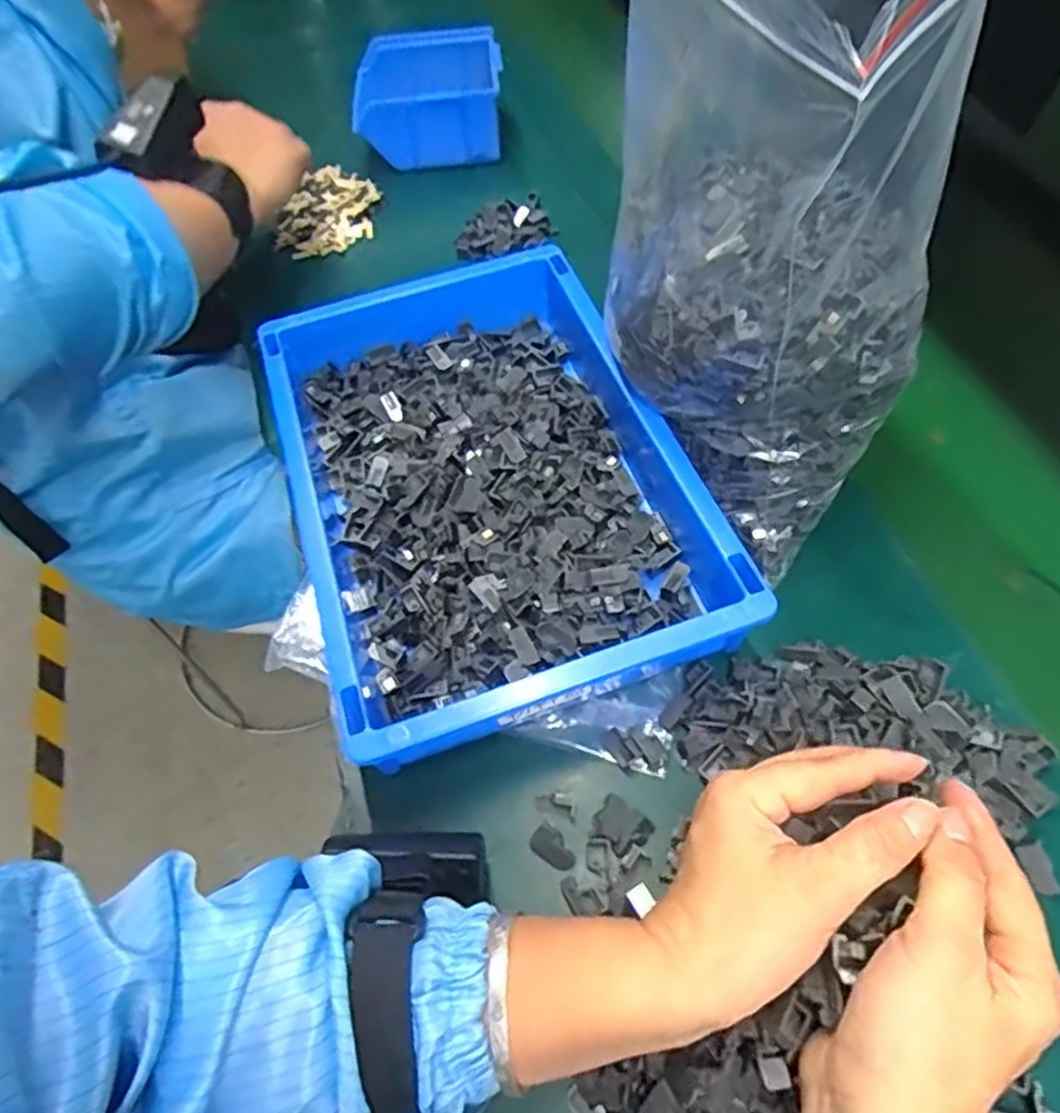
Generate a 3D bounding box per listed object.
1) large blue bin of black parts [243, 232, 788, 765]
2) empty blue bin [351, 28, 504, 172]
[{"bbox_3d":[-0.027,-0.046,0.431,0.206,0.074,0.297,-18,61,-8],"label":"large blue bin of black parts"},{"bbox_3d":[-0.096,-0.442,0.689,0.139,0.064,0.121,-7,57,-2],"label":"empty blue bin"}]

